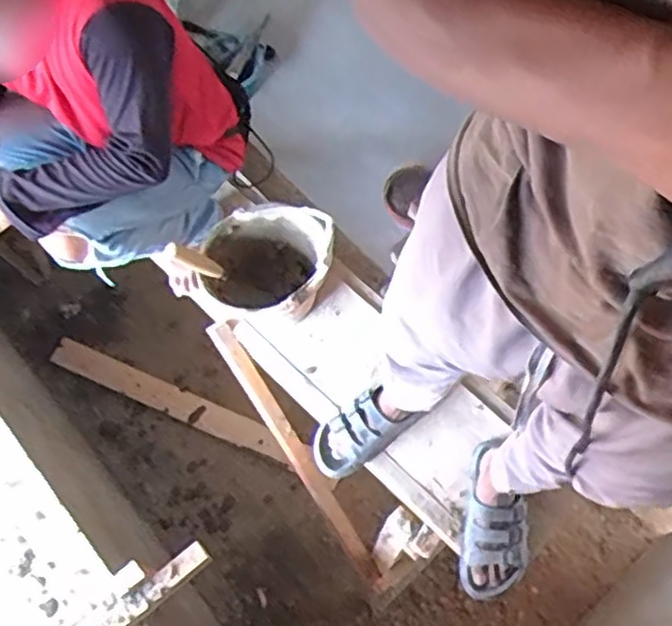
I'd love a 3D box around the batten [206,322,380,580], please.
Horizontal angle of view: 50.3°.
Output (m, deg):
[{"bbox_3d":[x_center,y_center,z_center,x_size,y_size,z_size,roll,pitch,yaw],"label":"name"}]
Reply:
[{"bbox_3d":[-0.081,0.349,1.676,0.058,0.057,0.782,-33,108,-12],"label":"batten"}]

